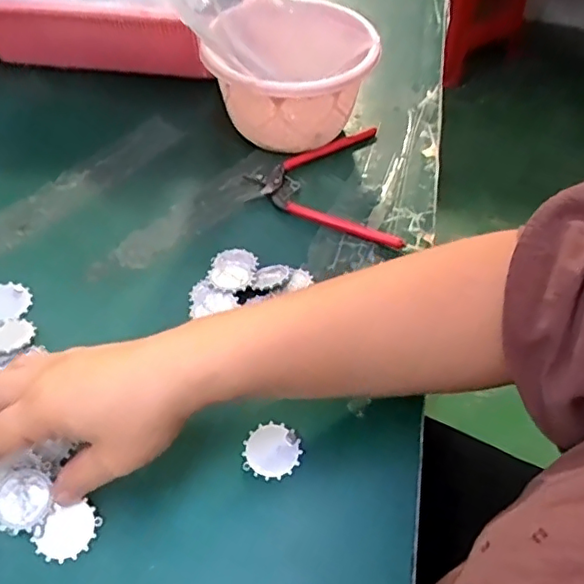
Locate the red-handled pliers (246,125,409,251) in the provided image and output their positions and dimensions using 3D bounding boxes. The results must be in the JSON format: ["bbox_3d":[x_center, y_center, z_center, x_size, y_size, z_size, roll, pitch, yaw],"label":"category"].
[{"bbox_3d":[0.045,-0.102,0.505,0.143,0.015,0.124,22,53,17],"label":"red-handled pliers"}]

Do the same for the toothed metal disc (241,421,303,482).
[{"bbox_3d":[-0.012,0.095,0.351,0.032,0.004,0.032,0,50,-1],"label":"toothed metal disc"}]

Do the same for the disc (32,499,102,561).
[{"bbox_3d":[-0.122,0.130,0.318,0.028,0.004,0.031,28,64,10],"label":"disc"}]

